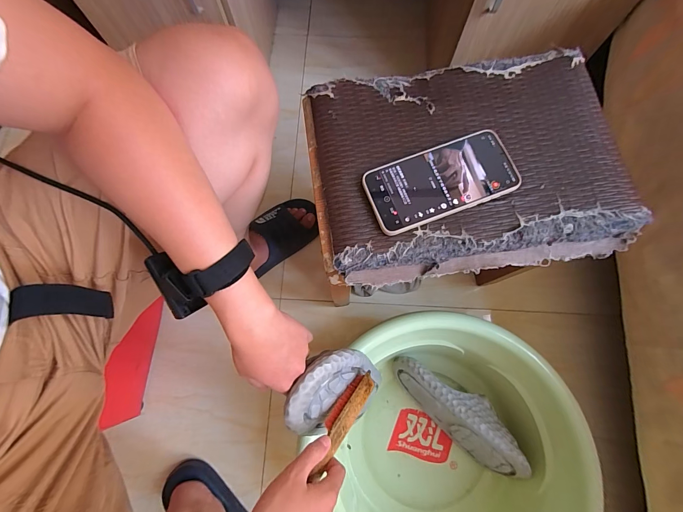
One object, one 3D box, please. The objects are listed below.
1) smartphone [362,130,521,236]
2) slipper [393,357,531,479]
[{"bbox_3d":[0.111,-0.086,0.354,0.165,0.008,0.080,-20,76,-5],"label":"smartphone"},{"bbox_3d":[0.222,0.297,0.602,0.288,0.122,0.094,38,79,9],"label":"slipper"}]

